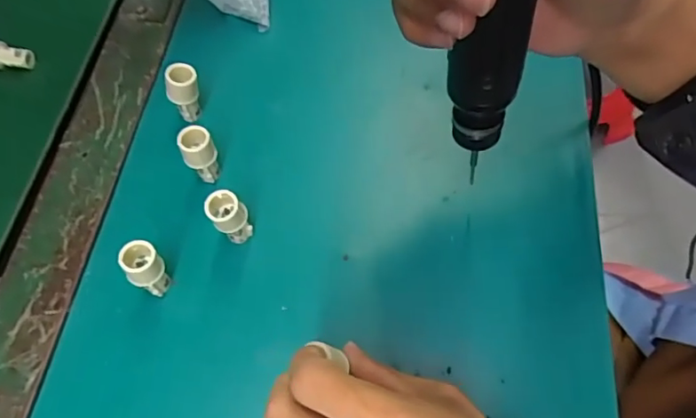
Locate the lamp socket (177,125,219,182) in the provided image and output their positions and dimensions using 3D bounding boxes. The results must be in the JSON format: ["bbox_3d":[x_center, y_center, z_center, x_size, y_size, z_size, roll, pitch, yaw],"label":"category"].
[{"bbox_3d":[-0.092,-0.032,0.345,0.020,0.044,0.018,-28,64,-12],"label":"lamp socket"}]

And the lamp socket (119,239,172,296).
[{"bbox_3d":[-0.113,0.035,0.310,0.017,0.044,0.020,40,71,21],"label":"lamp socket"}]

